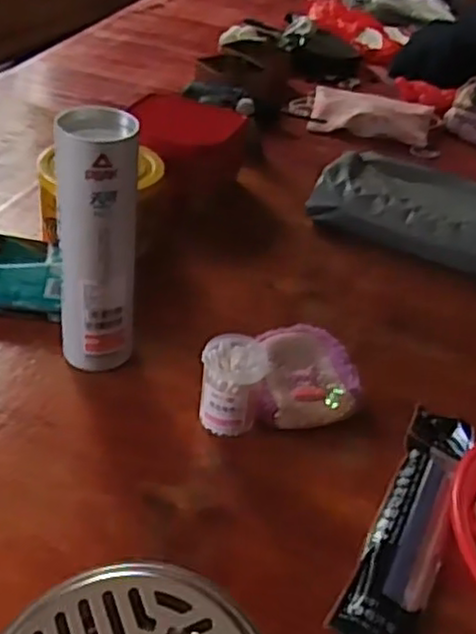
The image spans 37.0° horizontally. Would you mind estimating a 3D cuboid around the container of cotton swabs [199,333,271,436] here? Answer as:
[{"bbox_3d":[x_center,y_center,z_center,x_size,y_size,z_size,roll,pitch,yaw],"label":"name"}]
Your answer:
[{"bbox_3d":[-0.005,0.063,0.624,0.054,0.073,0.060,11,38,5],"label":"container of cotton swabs"}]

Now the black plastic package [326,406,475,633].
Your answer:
[{"bbox_3d":[0.139,0.154,0.557,0.055,0.012,0.242,21,40,18],"label":"black plastic package"}]

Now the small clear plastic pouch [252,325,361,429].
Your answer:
[{"bbox_3d":[0.063,0.058,0.663,0.103,0.043,0.108,6,37,0],"label":"small clear plastic pouch"}]

